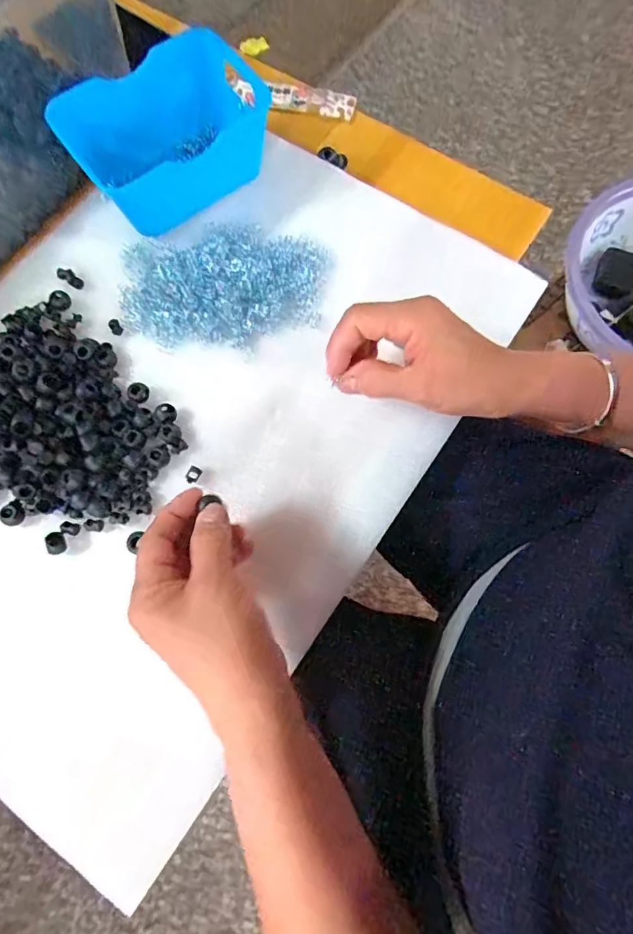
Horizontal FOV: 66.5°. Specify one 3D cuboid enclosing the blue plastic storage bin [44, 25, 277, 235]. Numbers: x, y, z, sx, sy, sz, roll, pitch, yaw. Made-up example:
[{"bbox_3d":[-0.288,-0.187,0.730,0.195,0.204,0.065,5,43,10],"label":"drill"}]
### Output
[{"bbox_3d":[-0.116,-0.265,0.381,0.145,0.062,0.090,-35,76,-8],"label":"blue plastic storage bin"}]

